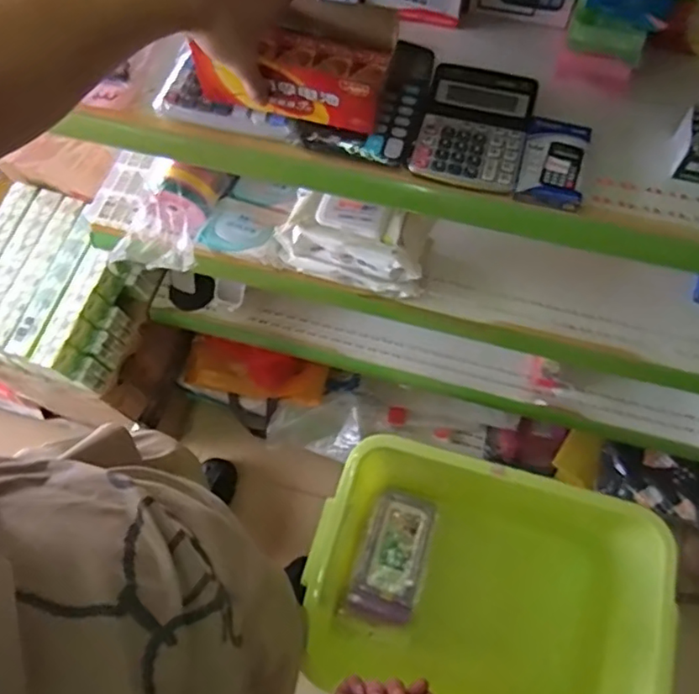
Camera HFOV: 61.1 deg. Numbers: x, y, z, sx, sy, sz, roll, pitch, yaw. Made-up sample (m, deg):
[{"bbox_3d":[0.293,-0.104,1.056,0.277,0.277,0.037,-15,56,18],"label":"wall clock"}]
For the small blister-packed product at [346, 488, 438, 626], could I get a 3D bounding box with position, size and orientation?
[{"bbox_3d":[0.087,0.393,1.120,0.118,0.038,0.233,19,69,10],"label":"small blister-packed product"}]

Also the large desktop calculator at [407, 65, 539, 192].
[{"bbox_3d":[0.134,-0.237,0.634,0.111,0.018,0.139,14,69,8],"label":"large desktop calculator"}]

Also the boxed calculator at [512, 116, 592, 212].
[{"bbox_3d":[0.213,-0.194,0.618,0.066,0.012,0.104,13,68,8],"label":"boxed calculator"}]

